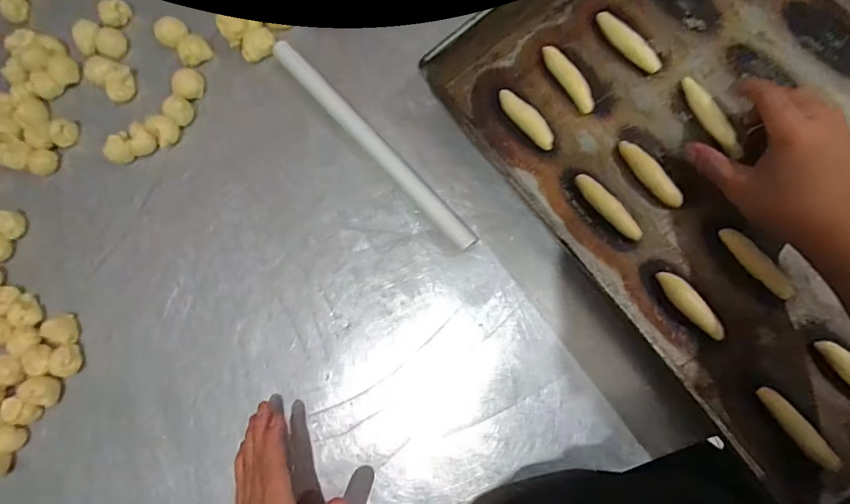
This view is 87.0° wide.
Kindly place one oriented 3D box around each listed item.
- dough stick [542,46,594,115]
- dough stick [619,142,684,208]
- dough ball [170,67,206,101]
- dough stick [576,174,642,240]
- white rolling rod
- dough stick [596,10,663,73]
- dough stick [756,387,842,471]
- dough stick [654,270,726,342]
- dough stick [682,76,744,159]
[{"bbox_3d":[0.136,-0.163,0.421,0.017,0.013,0.073,-32,81,4],"label":"dough stick"},{"bbox_3d":[0.202,-0.070,0.402,0.016,0.010,0.074,-37,81,4],"label":"dough stick"},{"bbox_3d":[-0.252,-0.179,0.479,0.026,0.023,0.033,27,89,10],"label":"dough ball"},{"bbox_3d":[0.166,-0.041,0.405,0.018,0.012,0.076,-43,81,3],"label":"dough stick"},{"bbox_3d":[-0.053,-0.107,0.442,0.020,0.015,0.282,-44,81,2],"label":"white rolling rod"},{"bbox_3d":[0.188,-0.194,0.417,0.017,0.010,0.075,-42,81,3],"label":"dough stick"},{"bbox_3d":[0.298,0.140,0.359,0.017,0.015,0.073,-39,81,3],"label":"dough stick"},{"bbox_3d":[0.229,0.045,0.385,0.019,0.010,0.069,-39,81,3],"label":"dough stick"},{"bbox_3d":[0.251,-0.119,0.392,0.016,0.010,0.083,-27,76,5],"label":"dough stick"}]

